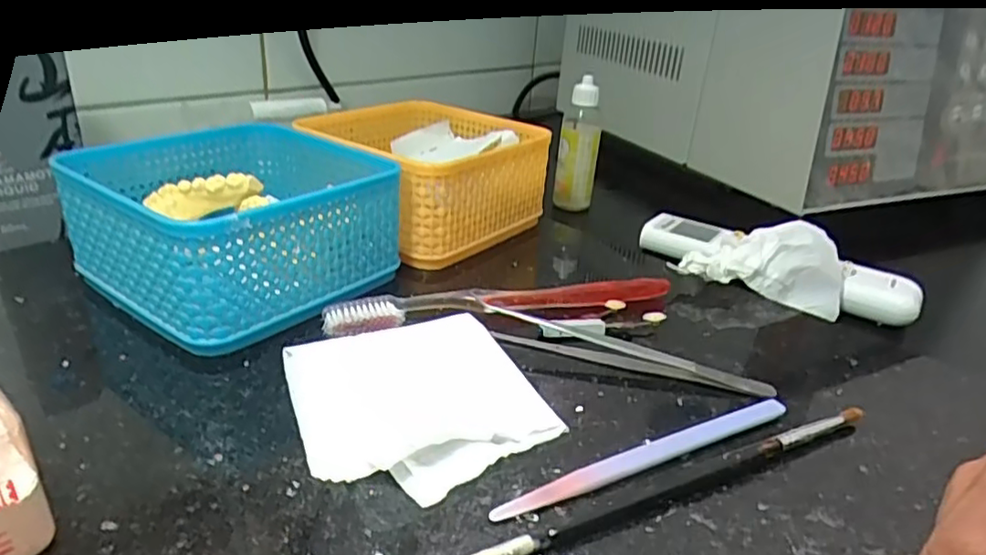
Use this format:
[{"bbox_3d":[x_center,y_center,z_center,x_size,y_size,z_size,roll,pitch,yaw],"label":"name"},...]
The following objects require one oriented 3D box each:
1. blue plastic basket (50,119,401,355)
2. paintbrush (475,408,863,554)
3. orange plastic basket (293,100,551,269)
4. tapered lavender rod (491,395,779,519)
[{"bbox_3d":[-0.136,-0.030,0.337,0.135,0.064,0.139,23,31,31],"label":"blue plastic basket"},{"bbox_3d":[0.070,0.073,0.228,0.187,0.008,0.006,-9,29,-26],"label":"paintbrush"},{"bbox_3d":[-0.047,-0.071,0.432,0.137,0.065,0.132,25,32,34],"label":"orange plastic basket"},{"bbox_3d":[0.062,0.067,0.242,0.139,0.004,0.010,-9,30,-27],"label":"tapered lavender rod"}]

